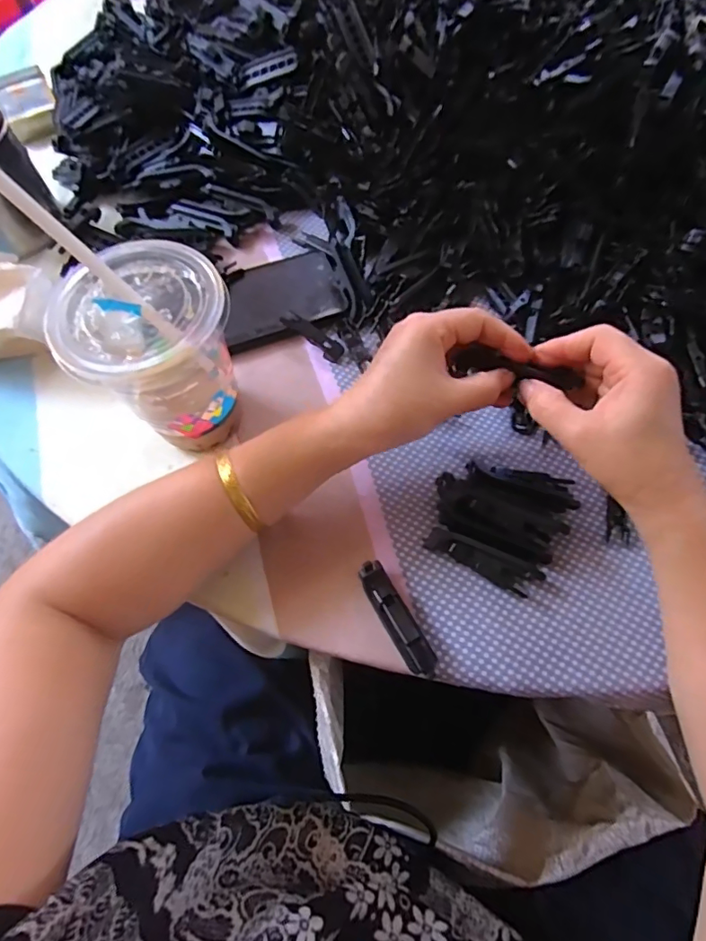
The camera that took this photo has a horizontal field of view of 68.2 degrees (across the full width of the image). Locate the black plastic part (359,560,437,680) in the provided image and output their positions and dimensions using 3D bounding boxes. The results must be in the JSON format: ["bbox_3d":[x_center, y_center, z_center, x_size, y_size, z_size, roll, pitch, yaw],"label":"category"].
[{"bbox_3d":[0.027,0.090,0.318,0.017,0.017,0.074,-27,67,-9],"label":"black plastic part"}]

